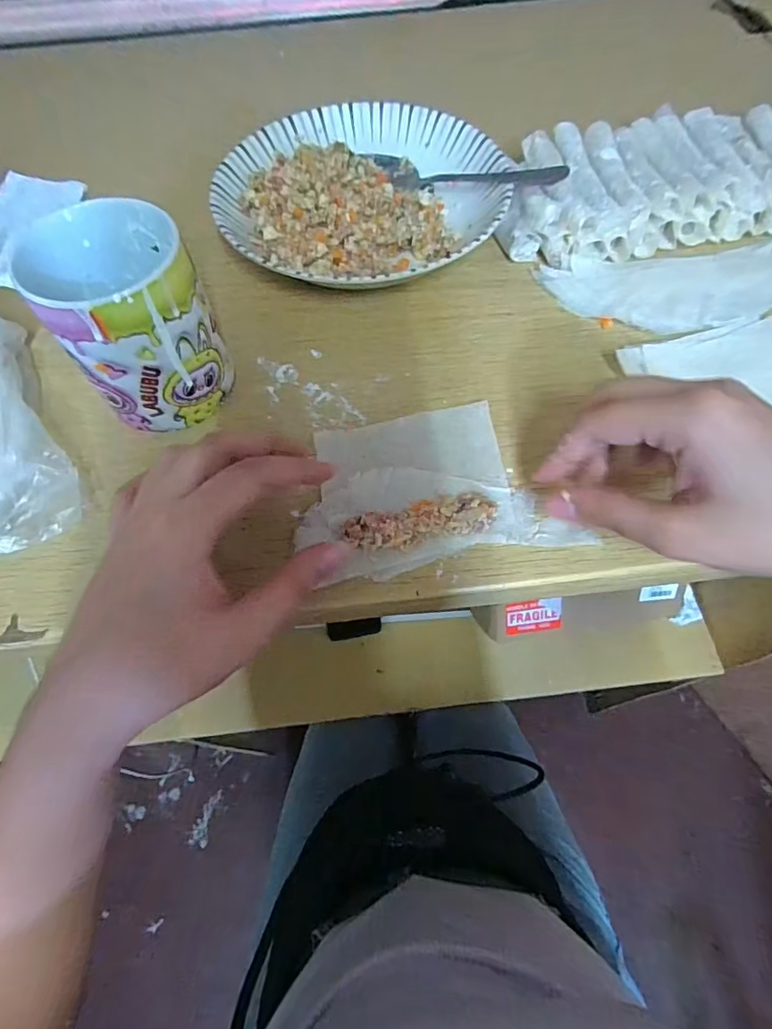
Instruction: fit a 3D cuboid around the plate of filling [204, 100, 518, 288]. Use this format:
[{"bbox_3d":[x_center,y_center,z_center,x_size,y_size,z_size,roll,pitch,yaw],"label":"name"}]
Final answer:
[{"bbox_3d":[-0.019,-0.238,0.371,0.206,0.043,0.209,0,63,1],"label":"plate of filling"}]

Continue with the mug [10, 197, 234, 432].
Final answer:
[{"bbox_3d":[-0.137,-0.109,0.282,0.075,0.098,0.081,-22,65,-10],"label":"mug"}]

